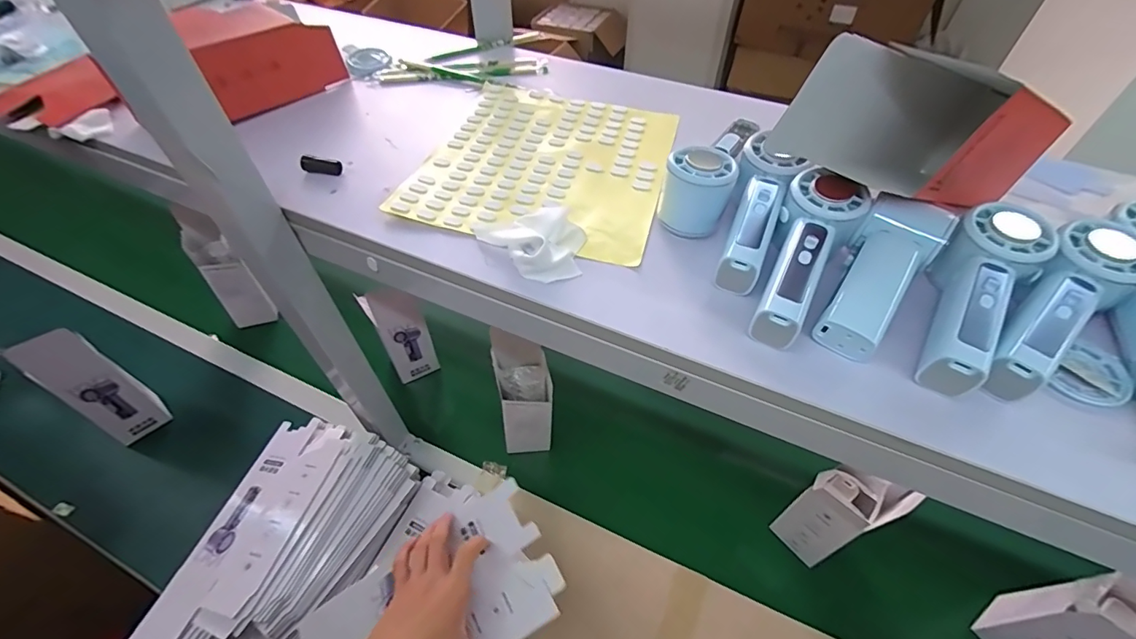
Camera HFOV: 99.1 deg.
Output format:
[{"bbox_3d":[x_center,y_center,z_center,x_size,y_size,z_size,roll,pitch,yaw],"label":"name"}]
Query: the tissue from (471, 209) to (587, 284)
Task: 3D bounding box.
[{"bbox_3d":[-0.026,-0.072,0.412,0.069,0.023,0.095,-34,59,-25],"label":"tissue"}]

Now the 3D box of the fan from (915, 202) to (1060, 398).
[{"bbox_3d":[0.288,-0.012,0.344,0.056,0.045,0.155,29,69,21],"label":"fan"}]

